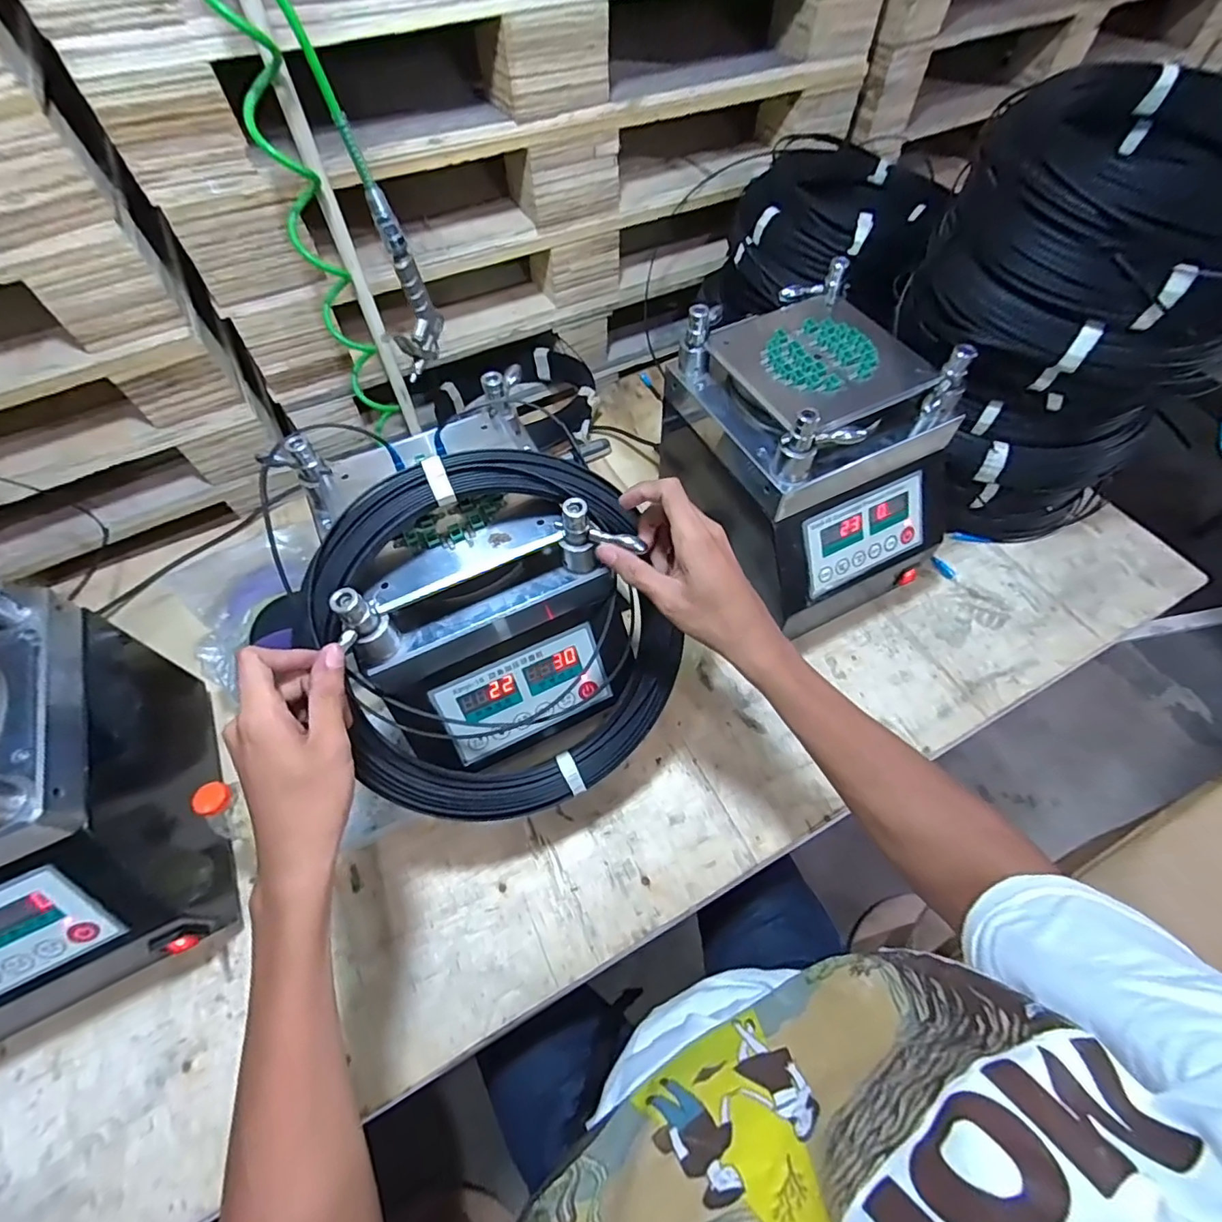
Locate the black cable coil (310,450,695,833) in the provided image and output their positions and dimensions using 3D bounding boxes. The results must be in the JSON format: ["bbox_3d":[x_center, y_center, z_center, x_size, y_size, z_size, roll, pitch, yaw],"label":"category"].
[{"bbox_3d":[-0.077,0.028,0.458,0.282,0.310,0.035,-13,23,-17],"label":"black cable coil"}]

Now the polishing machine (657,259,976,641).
[{"bbox_3d":[0.227,-0.162,0.635,0.229,0.282,0.271,-24,62,-12],"label":"polishing machine"}]

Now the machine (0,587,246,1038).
[{"bbox_3d":[-0.517,0.158,0.468,0.215,0.279,0.313,-21,61,-11],"label":"machine"}]

